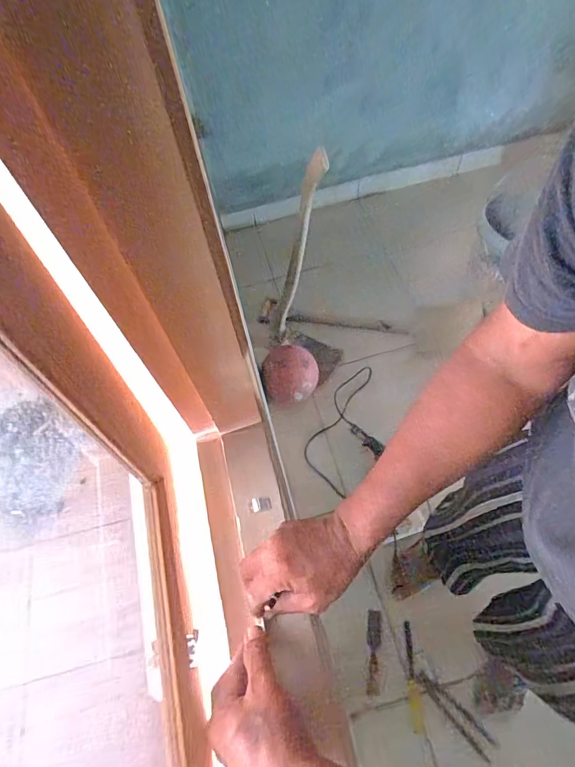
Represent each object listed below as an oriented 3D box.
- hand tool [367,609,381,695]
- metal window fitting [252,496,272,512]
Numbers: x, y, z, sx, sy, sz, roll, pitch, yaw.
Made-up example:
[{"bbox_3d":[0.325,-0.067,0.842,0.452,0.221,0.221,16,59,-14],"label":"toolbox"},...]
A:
[{"bbox_3d":[0.237,0.732,1.169,0.036,0.012,0.198,4,62,4],"label":"hand tool"},{"bbox_3d":[-0.032,0.149,0.530,0.023,0.008,0.017,-12,62,-4],"label":"metal window fitting"}]

